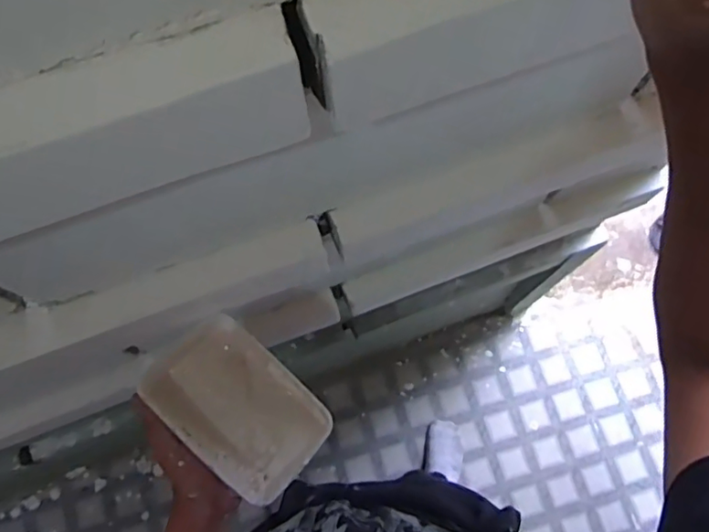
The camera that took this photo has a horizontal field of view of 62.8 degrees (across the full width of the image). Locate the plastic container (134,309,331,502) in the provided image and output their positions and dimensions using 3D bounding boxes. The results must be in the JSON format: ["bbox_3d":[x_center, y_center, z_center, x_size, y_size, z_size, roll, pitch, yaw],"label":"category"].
[{"bbox_3d":[-0.112,0.133,0.557,0.169,0.049,0.110,40,76,13],"label":"plastic container"}]

